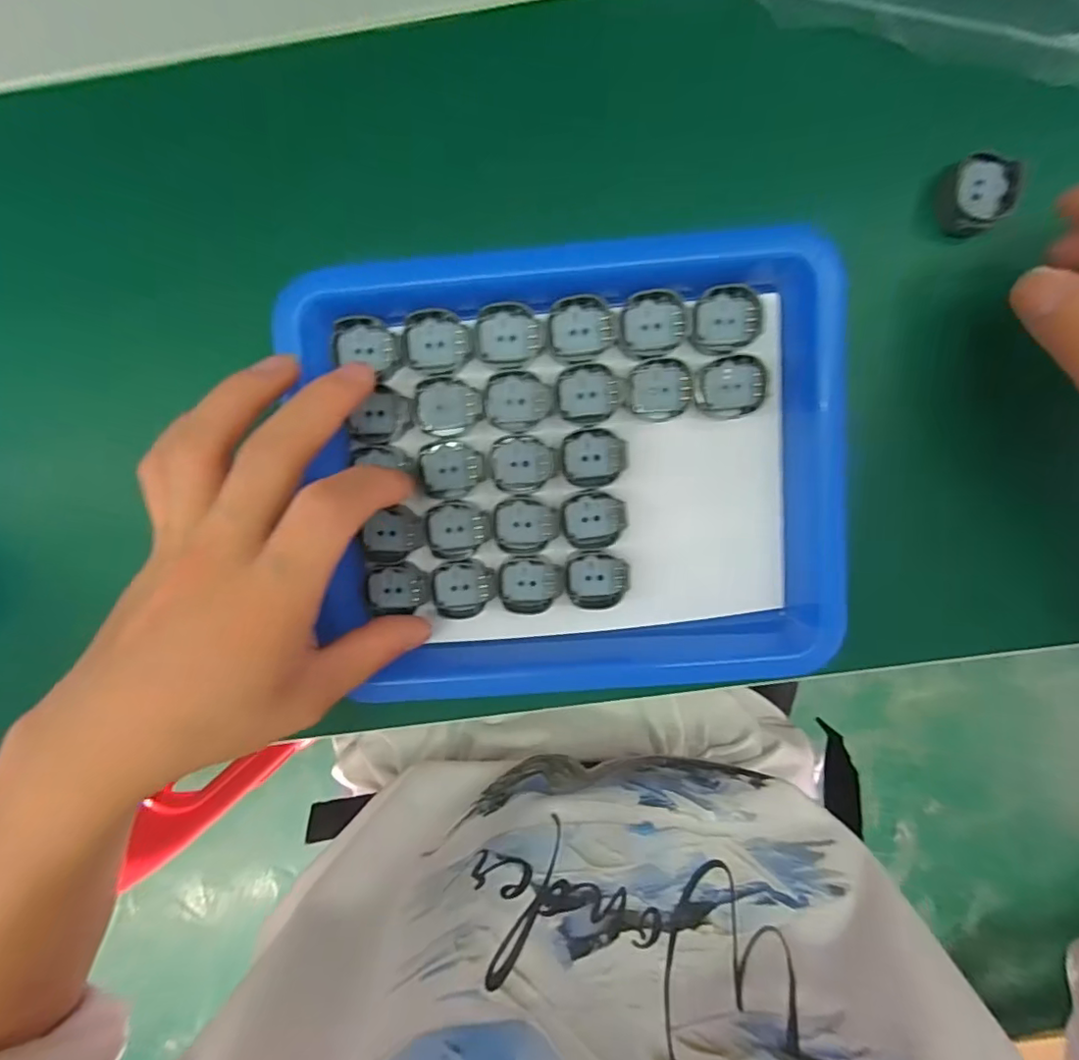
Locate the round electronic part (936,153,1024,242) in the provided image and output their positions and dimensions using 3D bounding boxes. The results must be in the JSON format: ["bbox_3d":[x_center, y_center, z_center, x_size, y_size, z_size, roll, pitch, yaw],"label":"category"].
[{"bbox_3d":[0.173,-0.132,0.220,0.026,0.008,0.029,-1,98,2],"label":"round electronic part"}]

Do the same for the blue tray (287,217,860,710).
[{"bbox_3d":[0.017,-0.019,0.238,0.210,0.027,0.188,-3,98,2],"label":"blue tray"}]

